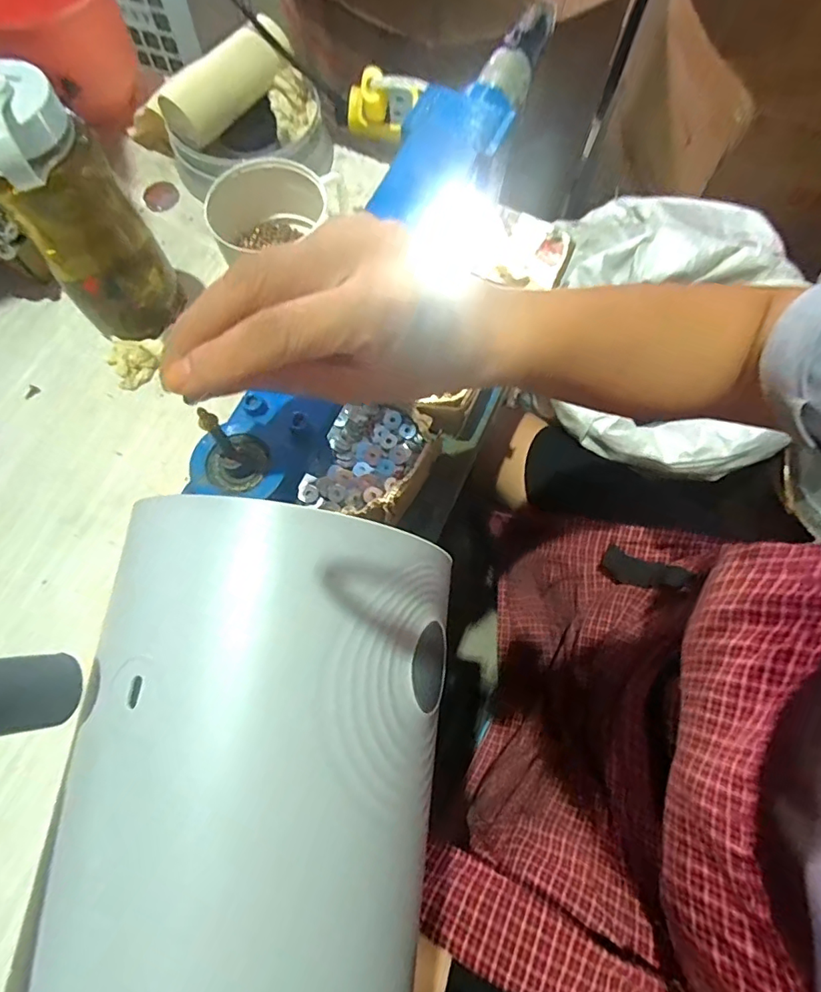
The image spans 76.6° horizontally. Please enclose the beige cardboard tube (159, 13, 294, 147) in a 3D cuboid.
[{"bbox_3d":[-0.181,-0.414,0.520,0.040,0.046,0.144,41,75,11],"label":"beige cardboard tube"}]

